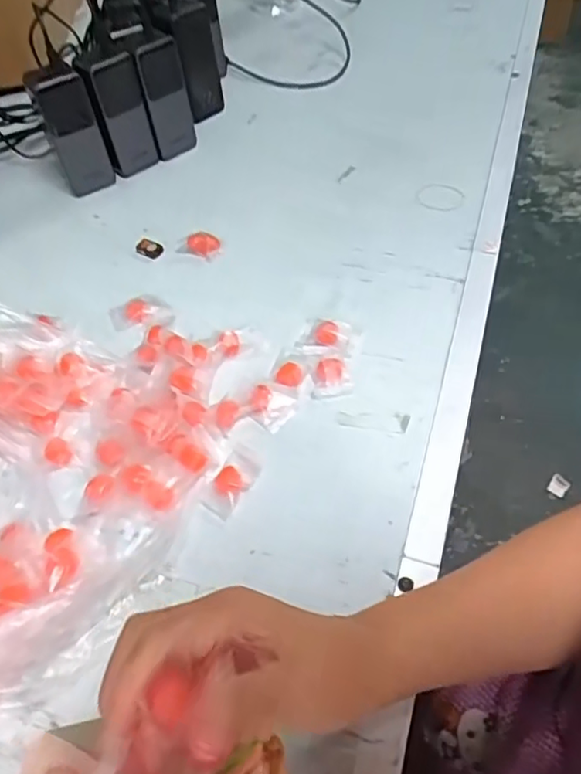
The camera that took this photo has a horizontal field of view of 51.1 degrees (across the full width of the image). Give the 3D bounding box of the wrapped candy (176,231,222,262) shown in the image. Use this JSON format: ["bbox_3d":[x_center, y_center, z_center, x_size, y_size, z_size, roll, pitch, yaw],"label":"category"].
[{"bbox_3d":[-0.092,-0.145,0.619,0.045,0.016,0.026,21,55,22],"label":"wrapped candy"}]

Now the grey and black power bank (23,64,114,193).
[{"bbox_3d":[-0.243,-0.286,0.676,0.056,0.136,0.036,-20,51,-11],"label":"grey and black power bank"}]

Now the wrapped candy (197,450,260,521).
[{"bbox_3d":[-0.045,0.068,0.439,0.029,0.013,0.047,26,57,25],"label":"wrapped candy"}]

